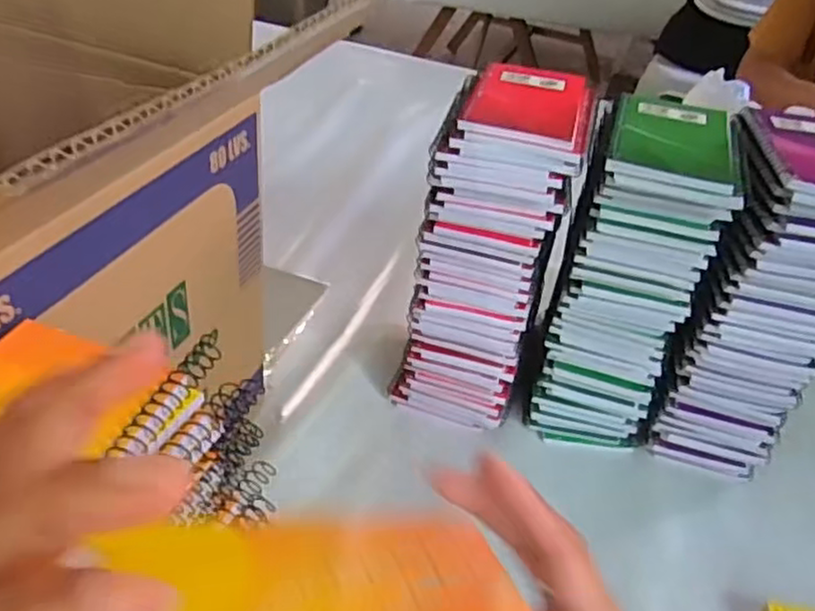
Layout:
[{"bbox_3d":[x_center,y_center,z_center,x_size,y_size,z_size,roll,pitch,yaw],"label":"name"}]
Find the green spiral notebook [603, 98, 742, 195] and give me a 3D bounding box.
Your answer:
[{"bbox_3d":[0.190,-0.117,0.498,0.085,0.011,0.126,16,39,11],"label":"green spiral notebook"}]

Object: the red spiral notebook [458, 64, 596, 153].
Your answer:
[{"bbox_3d":[0.090,-0.151,0.520,0.092,0.013,0.116,13,38,7],"label":"red spiral notebook"}]

